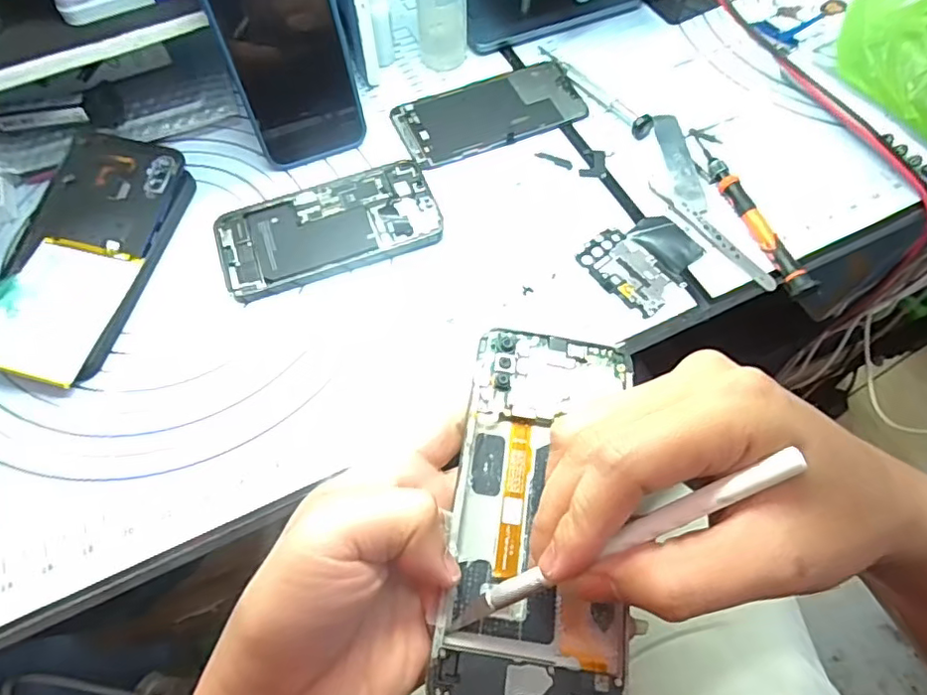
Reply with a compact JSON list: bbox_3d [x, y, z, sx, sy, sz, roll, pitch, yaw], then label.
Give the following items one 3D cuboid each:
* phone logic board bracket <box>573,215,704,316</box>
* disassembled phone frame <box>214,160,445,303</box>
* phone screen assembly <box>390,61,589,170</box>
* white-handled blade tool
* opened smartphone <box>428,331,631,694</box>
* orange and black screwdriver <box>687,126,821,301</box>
[{"bbox_3d":[0.118,-0.060,0.375,0.068,0.006,0.062,-39,71,-17],"label":"phone logic board bracket"},{"bbox_3d":[-0.090,-0.081,0.382,0.142,0.010,0.073,-18,67,-9],"label":"disassembled phone frame"},{"bbox_3d":[0.020,-0.180,0.435,0.139,0.008,0.070,-22,67,-11],"label":"phone screen assembly"},{"bbox_3d":[0.048,0.068,0.194,0.130,0.007,0.008,-34,66,20],"label":"white-handled blade tool"},{"bbox_3d":[0.031,0.064,0.234,0.070,0.007,0.153,5,64,2],"label":"opened smartphone"},{"bbox_3d":[0.192,-0.096,0.386,0.016,0.018,0.148,-15,66,-8],"label":"orange and black screwdriver"}]

